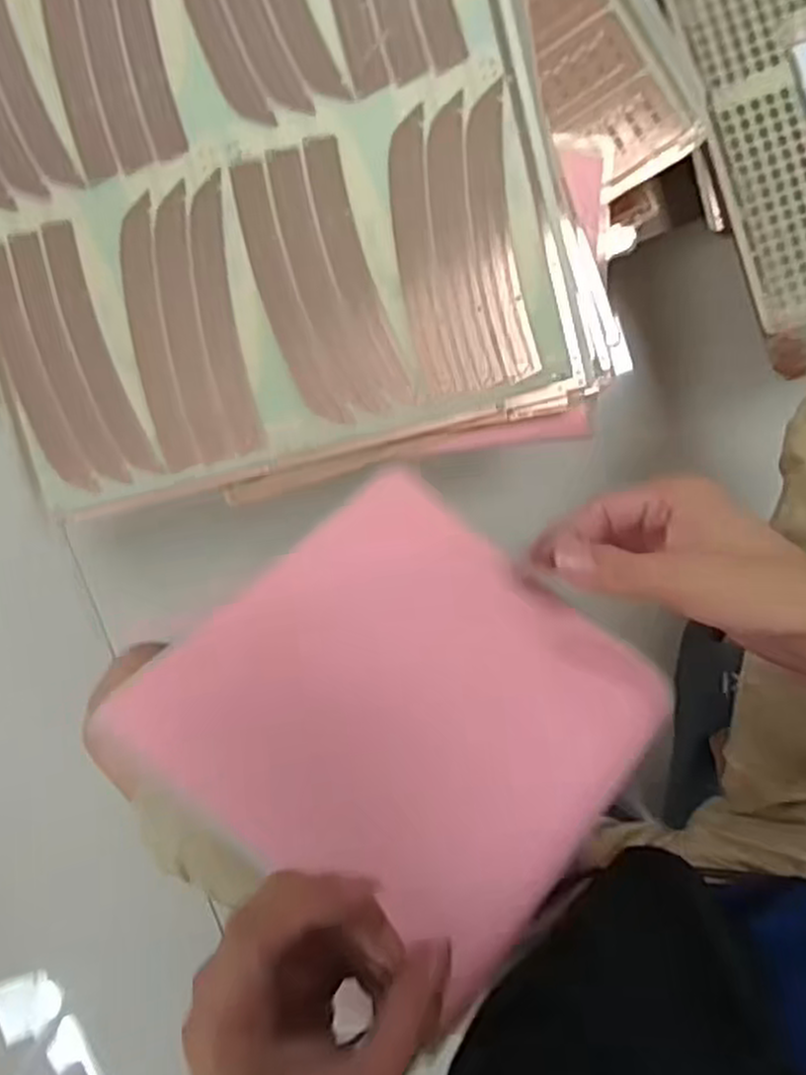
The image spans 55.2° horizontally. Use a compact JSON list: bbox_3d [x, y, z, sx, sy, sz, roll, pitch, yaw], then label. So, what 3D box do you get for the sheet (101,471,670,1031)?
[{"bbox_3d":[0.004,0.089,0.405,0.211,0.030,0.204,46,75,-6],"label":"sheet"}]

